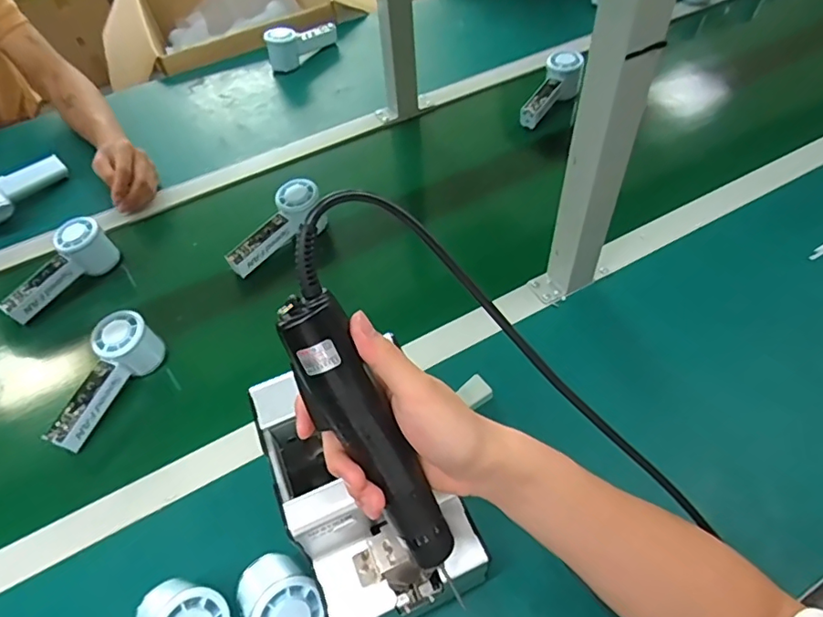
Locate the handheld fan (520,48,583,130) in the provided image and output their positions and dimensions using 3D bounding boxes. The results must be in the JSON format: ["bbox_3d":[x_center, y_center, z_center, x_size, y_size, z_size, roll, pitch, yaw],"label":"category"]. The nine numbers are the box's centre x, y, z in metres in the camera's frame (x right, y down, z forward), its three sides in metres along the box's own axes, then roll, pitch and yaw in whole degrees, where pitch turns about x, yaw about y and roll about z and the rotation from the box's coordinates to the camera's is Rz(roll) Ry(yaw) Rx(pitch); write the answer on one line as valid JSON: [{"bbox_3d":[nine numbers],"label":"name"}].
[{"bbox_3d":[0.221,-0.352,0.874,0.064,0.064,0.146,37,92,26],"label":"handheld fan"}]

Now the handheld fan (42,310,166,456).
[{"bbox_3d":[-0.340,0.077,0.587,0.051,0.064,0.145,20,58,17],"label":"handheld fan"}]

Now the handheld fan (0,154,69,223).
[{"bbox_3d":[-0.588,-0.189,0.790,0.045,0.052,0.150,30,62,23],"label":"handheld fan"}]

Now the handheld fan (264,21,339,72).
[{"bbox_3d":[-0.211,-0.513,1.034,0.051,0.077,0.146,32,62,24],"label":"handheld fan"}]

